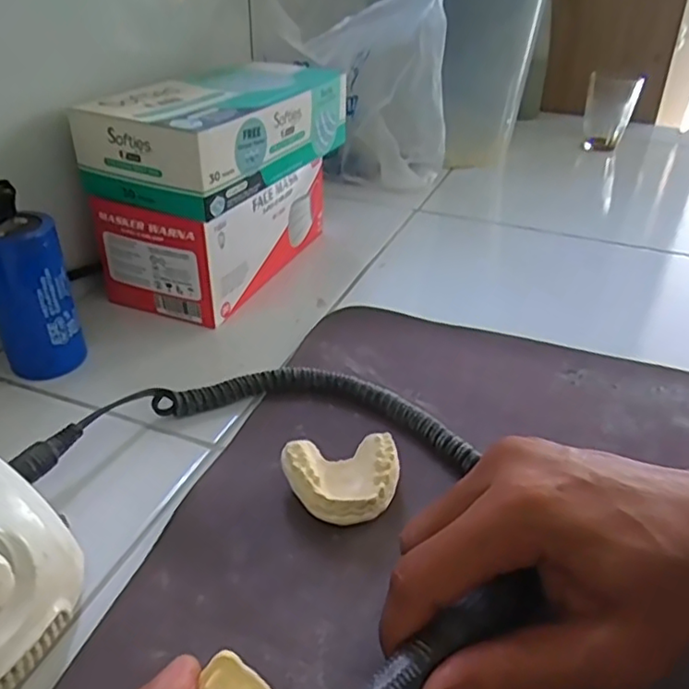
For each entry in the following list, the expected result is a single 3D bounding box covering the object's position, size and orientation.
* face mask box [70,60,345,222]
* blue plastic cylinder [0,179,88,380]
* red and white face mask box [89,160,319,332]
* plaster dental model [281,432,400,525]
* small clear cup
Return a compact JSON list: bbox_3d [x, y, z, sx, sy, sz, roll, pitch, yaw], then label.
[{"bbox_3d":[-0.092,-0.172,0.497,0.111,0.060,0.215,17,37,22],"label":"face mask box"},{"bbox_3d":[-0.199,-0.034,0.402,0.037,0.120,0.045,15,37,20],"label":"blue plastic cylinder"},{"bbox_3d":[-0.096,-0.107,0.535,0.100,0.093,0.203,15,37,21],"label":"red and white face mask box"},{"bbox_3d":[-0.001,0.072,0.328,0.058,0.027,0.045,-3,34,-4],"label":"plaster dental model"},{"bbox_3d":[0.354,-0.312,0.841,0.065,0.090,0.057,13,36,17],"label":"small clear cup"}]

